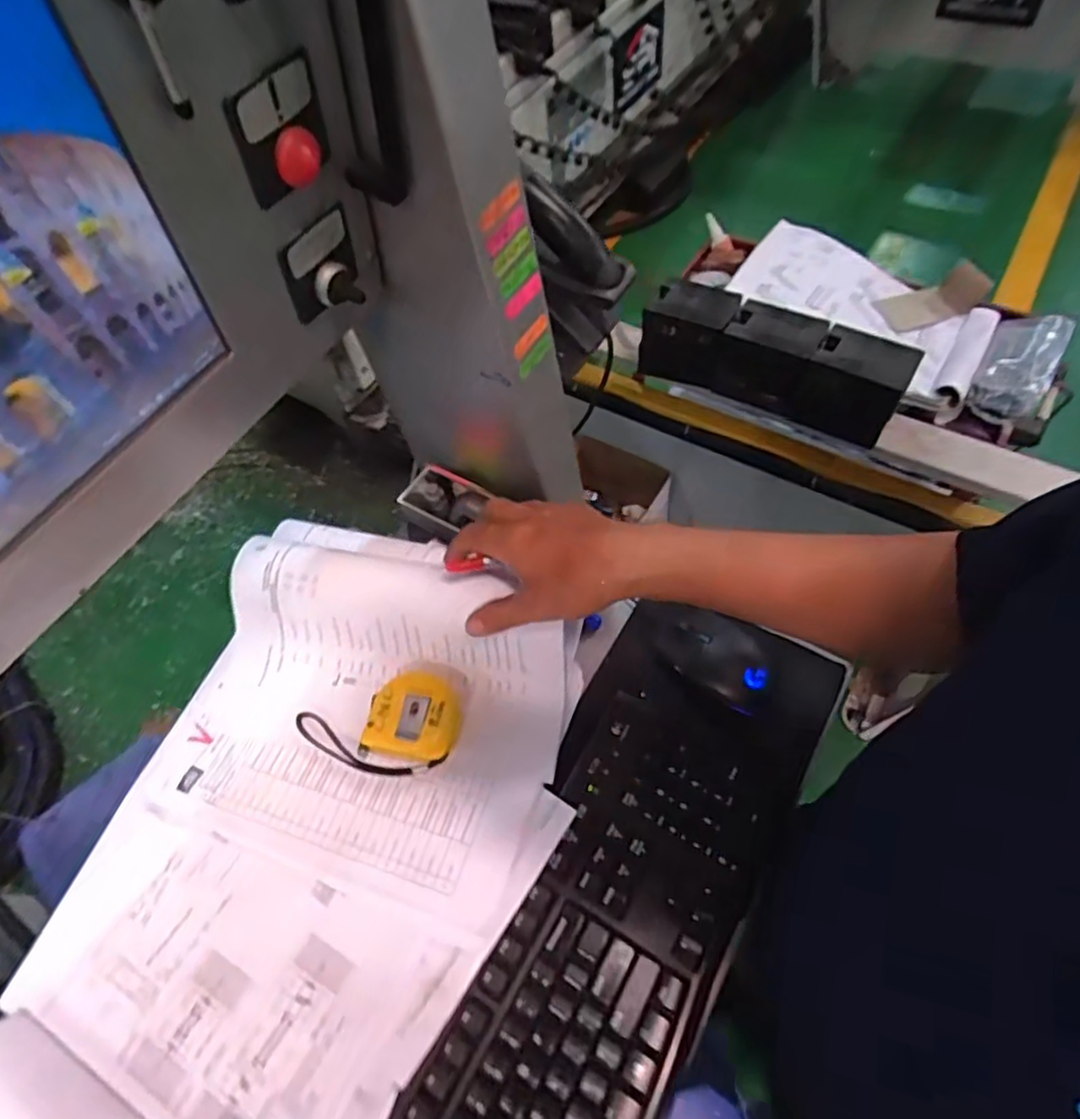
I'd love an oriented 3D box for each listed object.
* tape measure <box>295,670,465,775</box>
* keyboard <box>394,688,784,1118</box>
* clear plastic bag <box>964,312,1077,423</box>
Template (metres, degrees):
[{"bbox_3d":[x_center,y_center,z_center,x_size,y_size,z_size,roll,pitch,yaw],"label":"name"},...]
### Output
[{"bbox_3d":[-0.129,0.122,0.517,0.136,0.035,0.080,10,61,10],"label":"tape measure"},{"bbox_3d":[0.032,0.276,0.434,0.148,0.018,0.378,23,64,17],"label":"keyboard"},{"bbox_3d":[0.799,-0.331,1.088,0.109,0.053,0.232,26,65,21],"label":"clear plastic bag"}]

